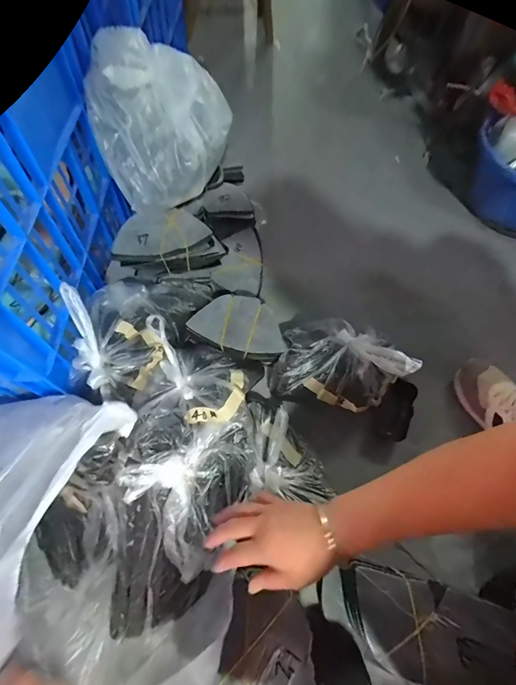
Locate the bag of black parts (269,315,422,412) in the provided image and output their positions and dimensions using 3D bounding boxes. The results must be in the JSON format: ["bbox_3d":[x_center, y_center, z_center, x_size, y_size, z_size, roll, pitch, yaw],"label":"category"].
[{"bbox_3d":[0.128,0.021,0.526,0.195,0.140,0.145,14,63,3],"label":"bag of black parts"}]

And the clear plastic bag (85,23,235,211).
[{"bbox_3d":[-0.159,-0.360,0.527,0.179,0.158,0.216,41,68,16],"label":"clear plastic bag"}]

